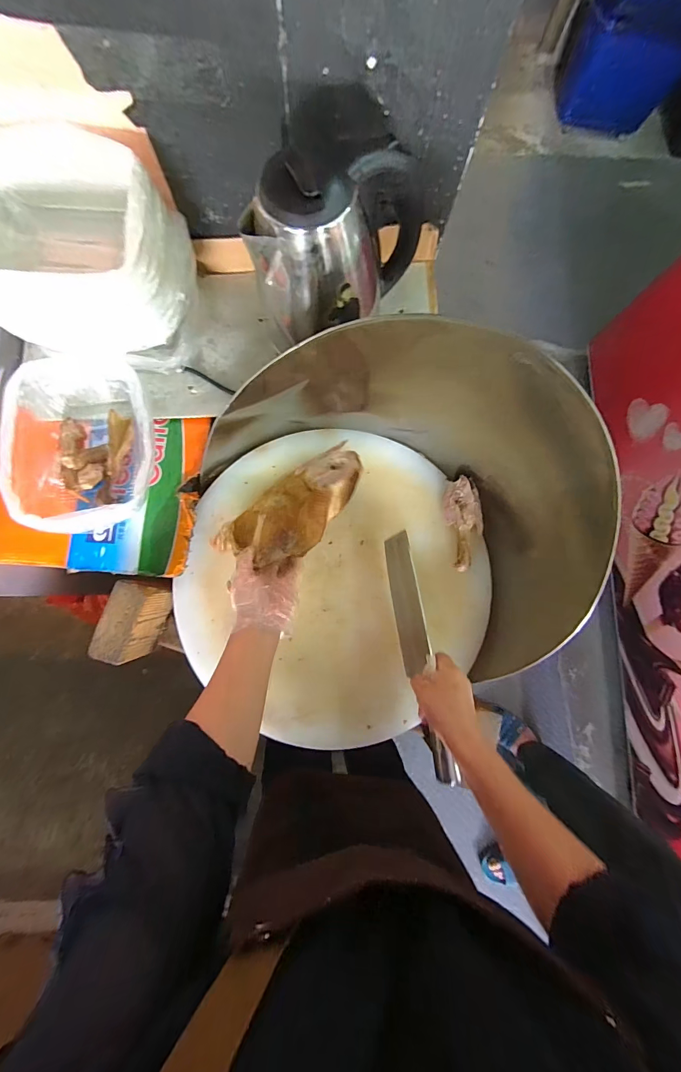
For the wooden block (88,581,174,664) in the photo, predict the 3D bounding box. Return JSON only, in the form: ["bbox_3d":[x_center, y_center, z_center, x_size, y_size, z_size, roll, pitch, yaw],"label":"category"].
[{"bbox_3d":[-0.290,0.119,0.550,0.051,0.101,0.102,19,81,0],"label":"wooden block"}]

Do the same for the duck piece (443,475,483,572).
[{"bbox_3d":[0.184,-0.018,0.576,0.042,0.038,0.133,-6,82,-4],"label":"duck piece"}]

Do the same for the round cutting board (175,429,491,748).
[{"bbox_3d":[-0.009,0.057,0.577,0.443,0.039,0.436,0,81,-3],"label":"round cutting board"}]

